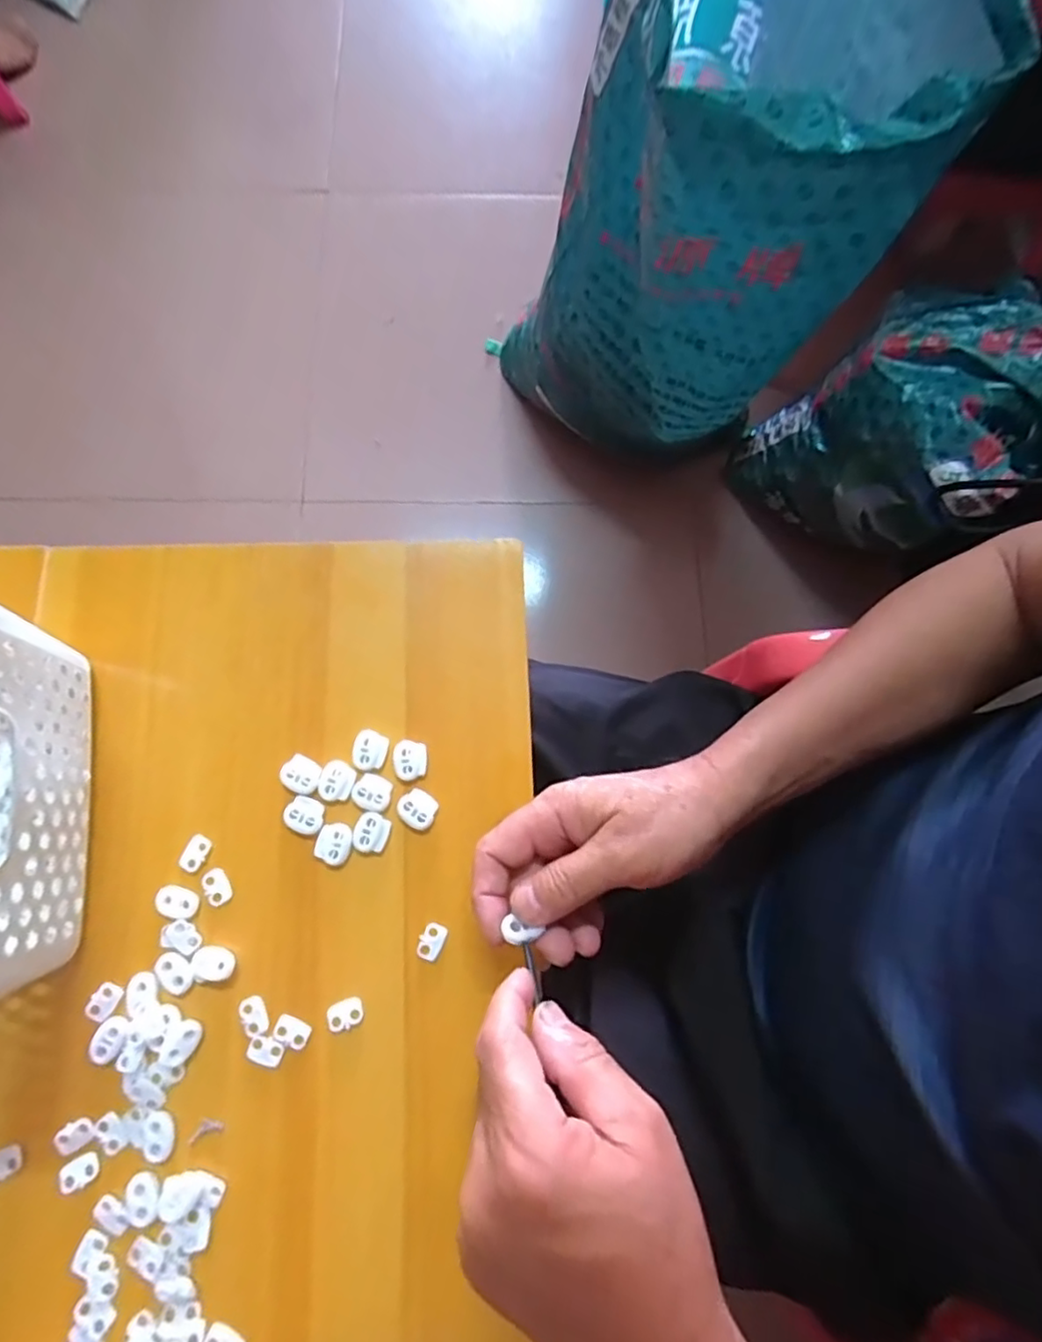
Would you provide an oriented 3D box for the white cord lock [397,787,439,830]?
[{"bbox_3d":[-0.060,0.079,0.365,0.022,0.004,0.019,34,77,7],"label":"white cord lock"}]

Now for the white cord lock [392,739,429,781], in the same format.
[{"bbox_3d":[-0.065,0.052,0.370,0.020,0.004,0.022,2,75,-1],"label":"white cord lock"}]

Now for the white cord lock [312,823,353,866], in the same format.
[{"bbox_3d":[-0.106,0.097,0.358,0.020,0.004,0.023,19,76,3],"label":"white cord lock"}]

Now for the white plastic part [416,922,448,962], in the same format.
[{"bbox_3d":[-0.050,0.150,0.350,0.014,0.004,0.019,19,76,3],"label":"white plastic part"}]

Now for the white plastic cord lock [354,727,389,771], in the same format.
[{"bbox_3d":[-0.089,0.046,0.371,0.020,0.004,0.023,19,76,3],"label":"white plastic cord lock"}]

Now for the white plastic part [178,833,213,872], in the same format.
[{"bbox_3d":[-0.183,0.103,0.355,0.013,0.004,0.020,22,76,4],"label":"white plastic part"}]

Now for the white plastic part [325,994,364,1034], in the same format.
[{"bbox_3d":[-0.095,0.184,0.339,0.020,0.004,0.015,-25,77,-8],"label":"white plastic part"}]

